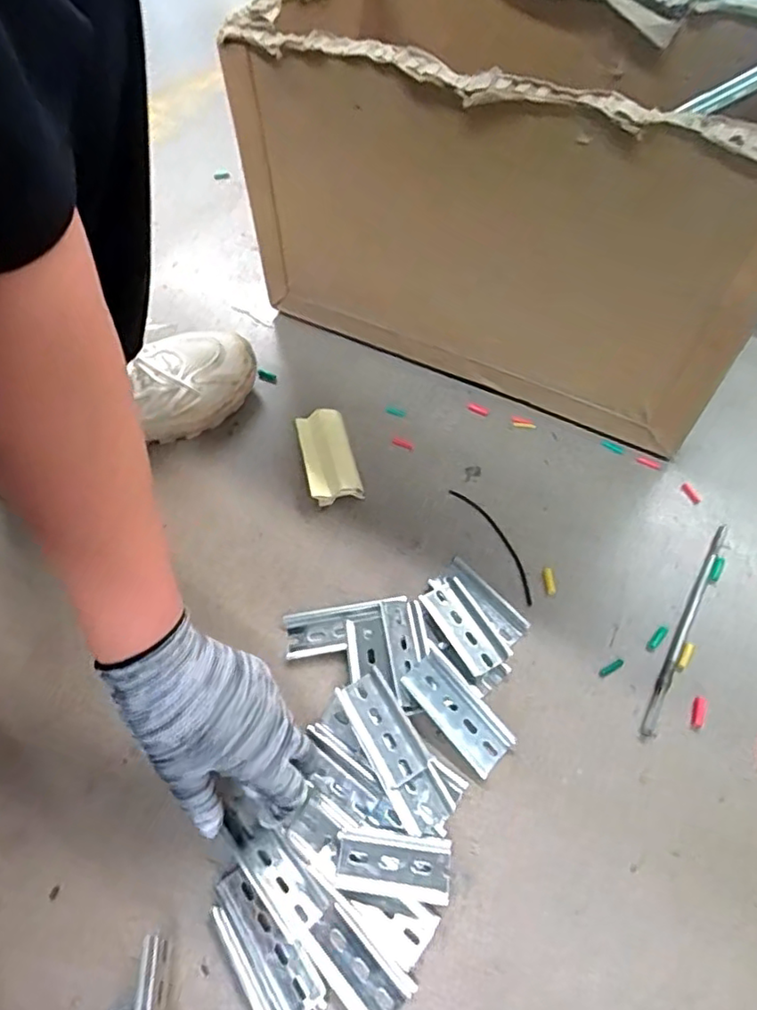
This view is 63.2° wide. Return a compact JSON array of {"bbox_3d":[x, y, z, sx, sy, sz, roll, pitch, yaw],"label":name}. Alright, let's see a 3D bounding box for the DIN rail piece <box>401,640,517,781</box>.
[{"bbox_3d":[0.057,0.147,0.443,0.040,0.013,0.087,-36,62,-19],"label":"DIN rail piece"}]

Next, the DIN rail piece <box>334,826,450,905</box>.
[{"bbox_3d":[0.009,0.229,0.392,0.070,0.010,0.036,6,57,7],"label":"DIN rail piece"}]

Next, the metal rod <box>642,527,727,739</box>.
[{"bbox_3d":[0.239,0.090,0.476,0.009,0.005,0.191,26,61,18],"label":"metal rod"}]

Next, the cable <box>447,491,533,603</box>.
[{"bbox_3d":[0.101,0.031,0.524,0.020,0.005,0.122,-24,59,-13],"label":"cable"}]

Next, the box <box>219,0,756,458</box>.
[{"bbox_3d":[0.135,-0.288,0.568,0.429,0.271,0.258,24,61,18],"label":"box"}]

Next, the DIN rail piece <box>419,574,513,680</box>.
[{"bbox_3d":[0.067,0.092,0.480,0.037,0.008,0.081,-29,60,-15],"label":"DIN rail piece"}]

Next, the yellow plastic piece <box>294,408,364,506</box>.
[{"bbox_3d":[-0.047,-0.045,0.574,0.045,0.023,0.096,-13,57,-6],"label":"yellow plastic piece"}]

